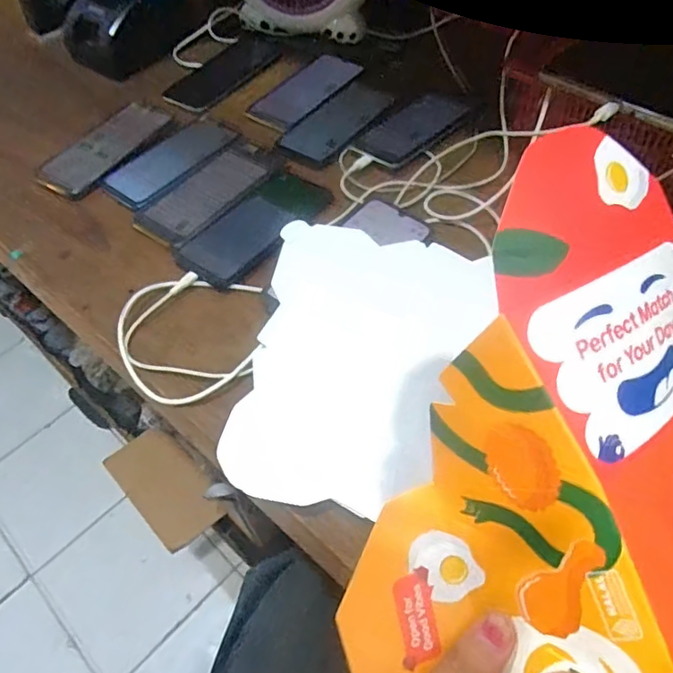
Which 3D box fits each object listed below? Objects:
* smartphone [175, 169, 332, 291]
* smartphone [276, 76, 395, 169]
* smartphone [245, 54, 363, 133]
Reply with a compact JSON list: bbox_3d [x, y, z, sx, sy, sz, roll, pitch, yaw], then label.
[{"bbox_3d":[-0.080,-0.114,0.558,0.083,0.006,0.159,33,62,24],"label":"smartphone"},{"bbox_3d":[0.003,-0.258,0.667,0.076,0.005,0.176,28,60,22],"label":"smartphone"},{"bbox_3d":[-0.042,-0.318,0.719,0.073,0.011,0.162,33,62,24],"label":"smartphone"}]

